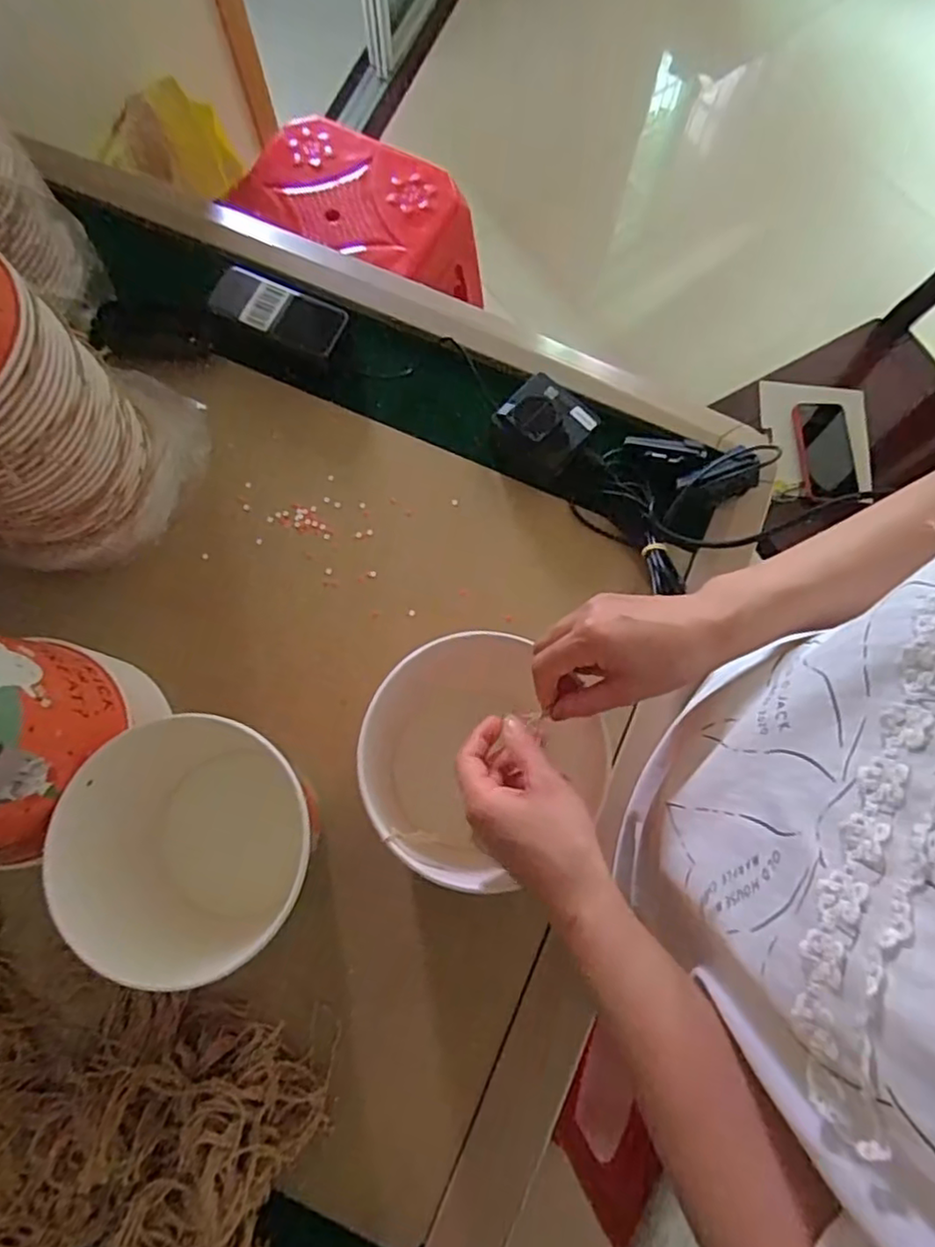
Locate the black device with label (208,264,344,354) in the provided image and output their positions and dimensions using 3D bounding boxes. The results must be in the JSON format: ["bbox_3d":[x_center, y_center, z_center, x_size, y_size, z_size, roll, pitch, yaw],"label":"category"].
[{"bbox_3d":[-0.177,-0.297,0.619,0.121,0.012,0.050,21,84,-2],"label":"black device with label"}]

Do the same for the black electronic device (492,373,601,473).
[{"bbox_3d":[0.072,-0.184,0.609,0.077,0.037,0.070,42,79,9],"label":"black electronic device"}]

